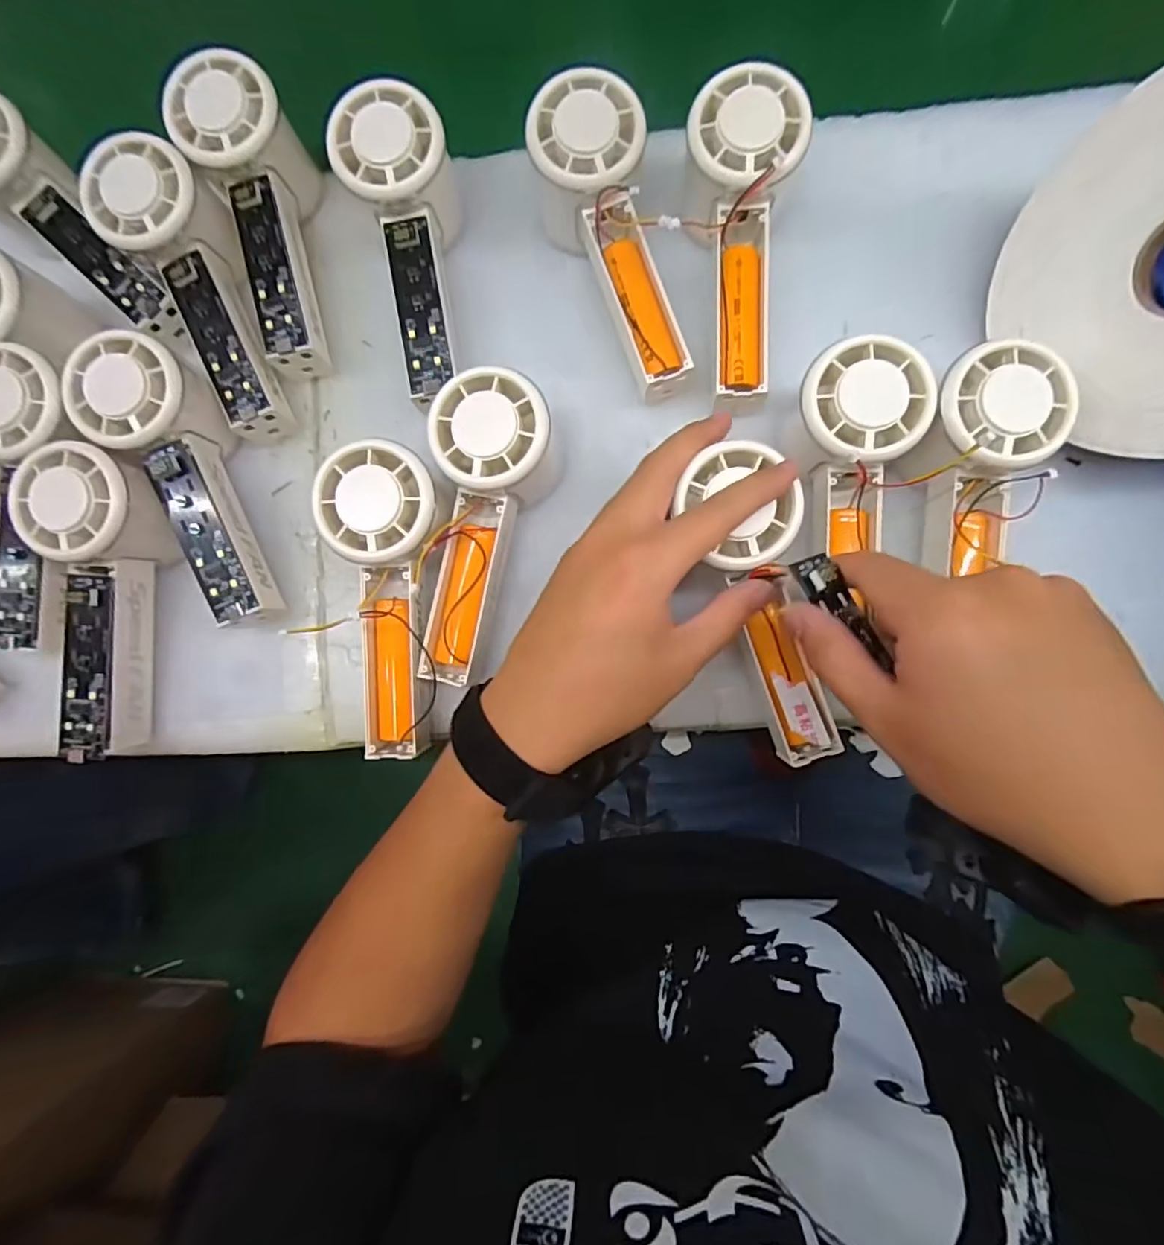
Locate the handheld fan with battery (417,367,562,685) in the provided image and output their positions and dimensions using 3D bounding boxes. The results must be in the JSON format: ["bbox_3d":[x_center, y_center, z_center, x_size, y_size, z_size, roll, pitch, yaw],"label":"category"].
[{"bbox_3d":[-0.051,-0.046,0.307,0.052,0.056,0.147,13,99,5],"label":"handheld fan with battery"}]

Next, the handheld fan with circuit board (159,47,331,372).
[{"bbox_3d":[-0.168,-0.219,0.320,0.054,0.055,0.151,-21,83,1],"label":"handheld fan with circuit board"}]

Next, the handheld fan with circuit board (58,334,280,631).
[{"bbox_3d":[-0.207,-0.072,0.311,0.059,0.045,0.152,-23,96,1],"label":"handheld fan with circuit board"}]

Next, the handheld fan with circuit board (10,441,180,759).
[{"bbox_3d":[-0.249,-0.008,0.302,0.060,0.053,0.152,4,84,4],"label":"handheld fan with circuit board"}]

